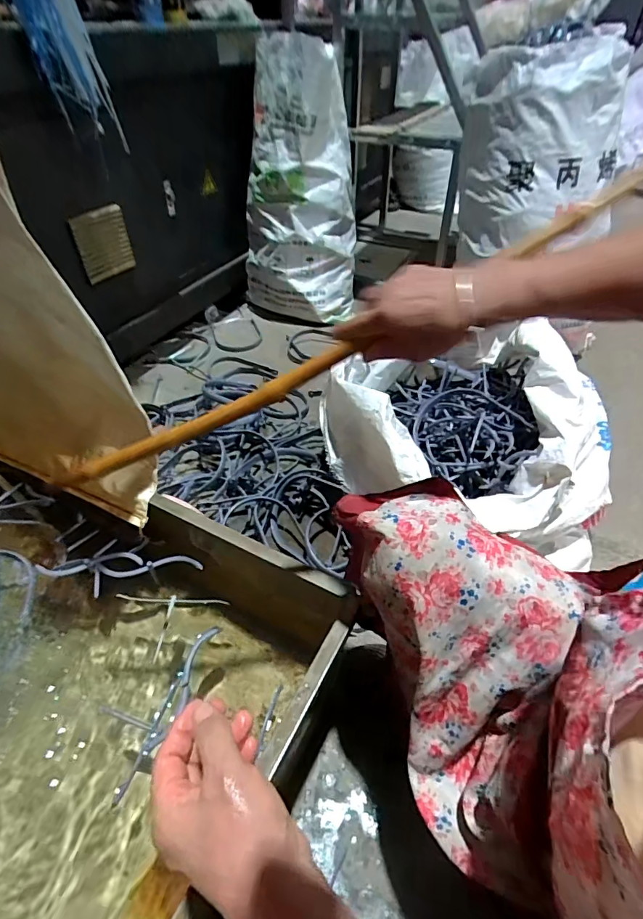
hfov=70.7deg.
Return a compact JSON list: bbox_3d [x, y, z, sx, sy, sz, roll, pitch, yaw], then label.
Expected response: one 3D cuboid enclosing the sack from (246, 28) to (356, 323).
[{"bbox_3d":[-0.079,-0.872,1.516,0.380,0.774,0.252,1,44,2],"label":"sack"}]

